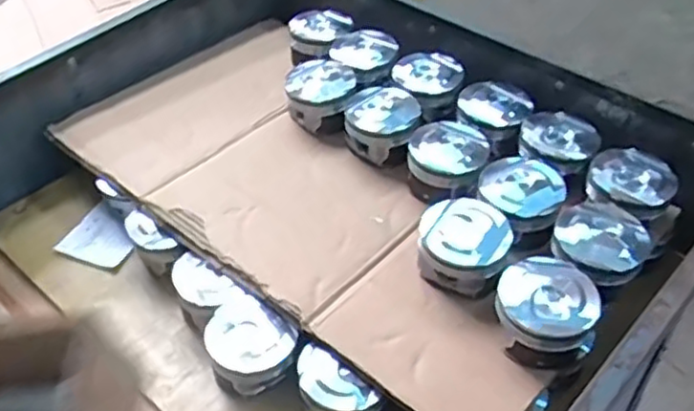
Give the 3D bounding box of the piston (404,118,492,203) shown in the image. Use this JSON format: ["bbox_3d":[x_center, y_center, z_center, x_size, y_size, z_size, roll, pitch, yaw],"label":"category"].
[{"bbox_3d":[0.108,-0.050,0.769,0.081,0.049,0.082,-2,46,2],"label":"piston"}]

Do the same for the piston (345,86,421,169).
[{"bbox_3d":[0.040,-0.094,0.811,0.079,0.061,0.073,-2,46,2],"label":"piston"}]

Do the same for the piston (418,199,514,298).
[{"bbox_3d":[0.112,0.040,0.685,0.081,0.053,0.080,-2,46,2],"label":"piston"}]

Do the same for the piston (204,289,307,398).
[{"bbox_3d":[-0.093,0.138,0.677,0.085,0.054,0.075,32,55,25],"label":"piston"}]

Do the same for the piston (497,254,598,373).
[{"bbox_3d":[0.177,0.094,0.634,0.086,0.061,0.086,-2,46,2],"label":"piston"}]

